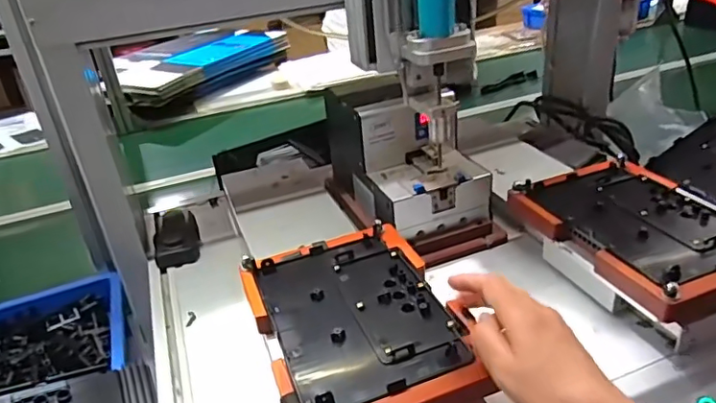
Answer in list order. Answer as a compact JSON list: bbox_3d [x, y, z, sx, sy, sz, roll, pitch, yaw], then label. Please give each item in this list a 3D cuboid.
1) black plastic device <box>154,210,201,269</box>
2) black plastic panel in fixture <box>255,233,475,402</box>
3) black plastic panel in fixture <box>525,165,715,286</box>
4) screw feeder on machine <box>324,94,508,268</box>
[{"bbox_3d":[-0.228,0.045,0.680,0.054,0.030,0.084,-15,30,-16],"label":"black plastic device"},{"bbox_3d":[-0.002,0.089,0.450,0.131,0.009,0.186,-15,30,-15],"label":"black plastic panel in fixture"},{"bbox_3d":[0.281,0.014,0.538,0.137,0.015,0.187,-15,30,-16],"label":"black plastic panel in fixture"},{"bbox_3d":[0.054,-0.048,0.654,0.140,0.164,0.219,-18,31,-21],"label":"screw feeder on machine"}]

